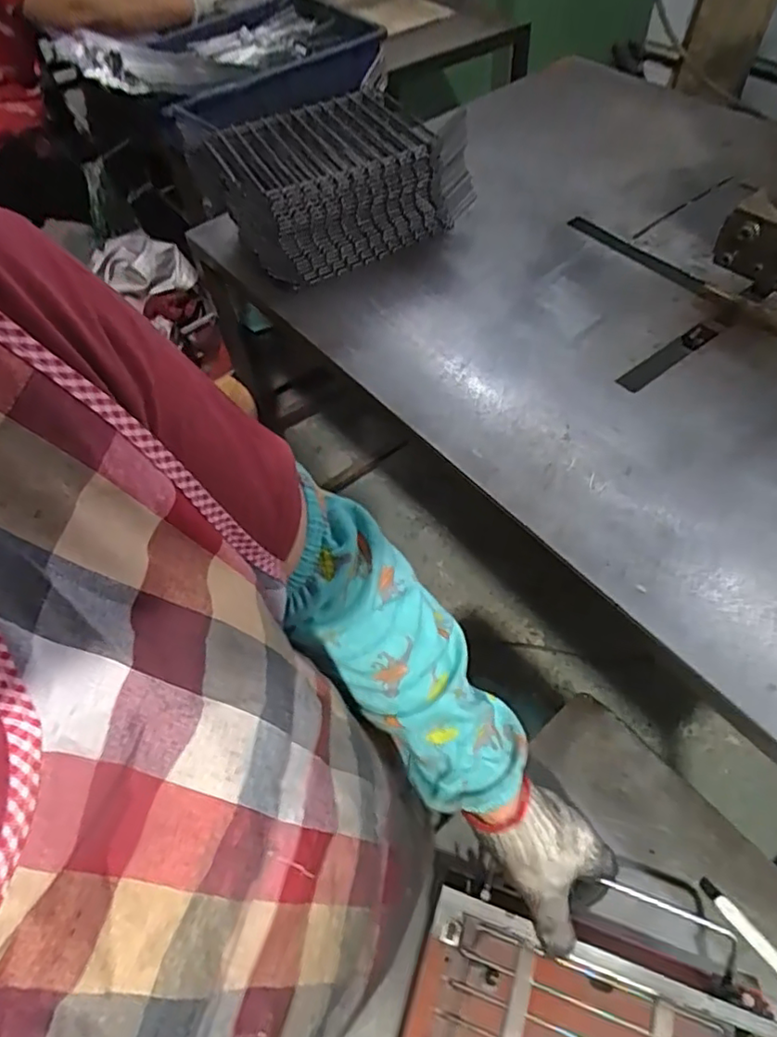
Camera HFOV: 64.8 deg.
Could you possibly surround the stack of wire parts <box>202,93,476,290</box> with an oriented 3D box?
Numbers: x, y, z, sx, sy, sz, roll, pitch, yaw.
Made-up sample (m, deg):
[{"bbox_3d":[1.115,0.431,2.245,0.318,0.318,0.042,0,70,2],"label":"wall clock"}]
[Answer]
[{"bbox_3d":[-0.066,-0.437,0.807,0.287,0.128,0.200,-23,57,-11],"label":"stack of wire parts"}]

